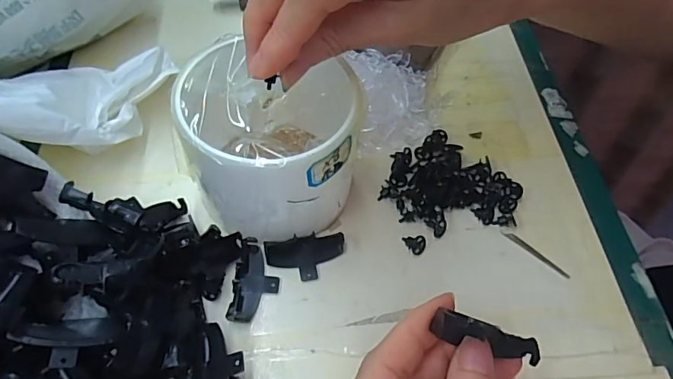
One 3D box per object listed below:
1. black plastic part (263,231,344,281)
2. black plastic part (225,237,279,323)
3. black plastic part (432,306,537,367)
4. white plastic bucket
[{"bbox_3d":[-0.016,0.034,0.245,0.041,0.008,0.023,-11,58,-11],"label":"black plastic part"},{"bbox_3d":[-0.040,0.044,0.235,0.021,0.011,0.044,6,56,-1],"label":"black plastic part"},{"bbox_3d":[0.059,0.057,0.182,0.039,0.008,0.012,18,57,0],"label":"black plastic part"},{"bbox_3d":[-0.033,-0.018,0.240,0.086,0.072,0.091,8,56,1],"label":"white plastic bucket"}]

